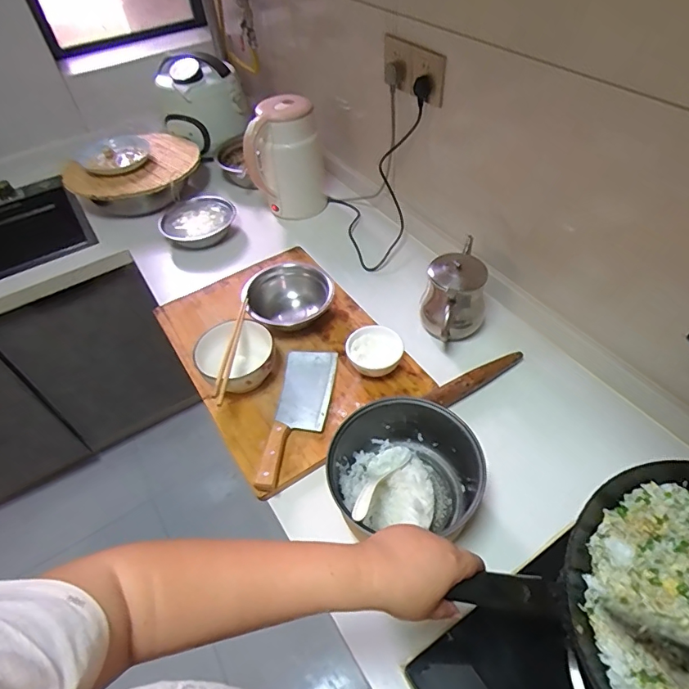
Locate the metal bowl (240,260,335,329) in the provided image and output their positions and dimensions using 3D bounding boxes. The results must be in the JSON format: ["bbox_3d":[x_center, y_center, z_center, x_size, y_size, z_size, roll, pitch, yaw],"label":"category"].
[{"bbox_3d":[-0.110,-0.087,0.924,0.165,0.078,0.159,-17,50,-11],"label":"metal bowl"}]

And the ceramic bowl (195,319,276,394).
[{"bbox_3d":[-0.188,0.031,0.824,0.127,0.076,0.126,-2,48,2],"label":"ceramic bowl"}]

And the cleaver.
[{"bbox_3d":[-0.074,0.112,0.782,0.088,0.025,0.266,3,49,7],"label":"cleaver"}]

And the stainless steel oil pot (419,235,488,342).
[{"bbox_3d":[0.206,-0.094,0.882,0.117,0.157,0.195,9,50,12],"label":"stainless steel oil pot"}]

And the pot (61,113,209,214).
[{"bbox_3d":[-0.555,-0.466,1.249,0.354,0.130,0.270,-9,49,-4],"label":"pot"}]

